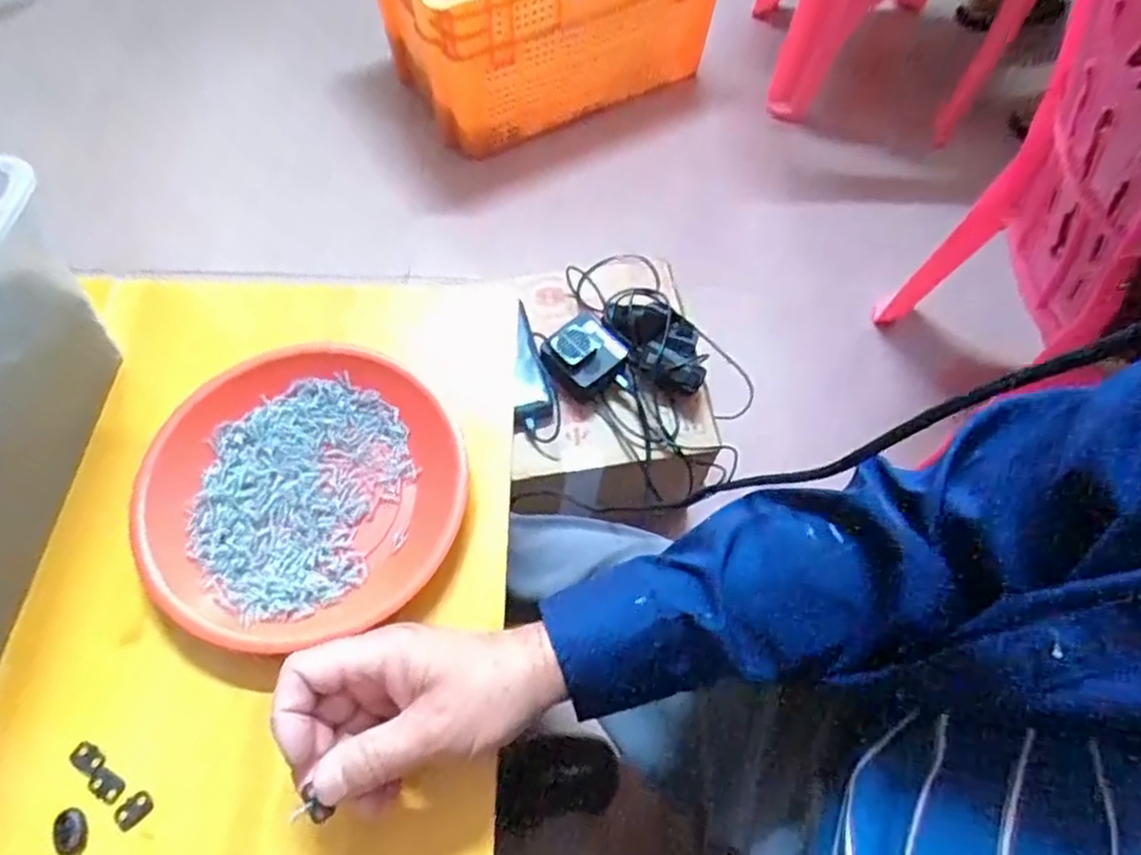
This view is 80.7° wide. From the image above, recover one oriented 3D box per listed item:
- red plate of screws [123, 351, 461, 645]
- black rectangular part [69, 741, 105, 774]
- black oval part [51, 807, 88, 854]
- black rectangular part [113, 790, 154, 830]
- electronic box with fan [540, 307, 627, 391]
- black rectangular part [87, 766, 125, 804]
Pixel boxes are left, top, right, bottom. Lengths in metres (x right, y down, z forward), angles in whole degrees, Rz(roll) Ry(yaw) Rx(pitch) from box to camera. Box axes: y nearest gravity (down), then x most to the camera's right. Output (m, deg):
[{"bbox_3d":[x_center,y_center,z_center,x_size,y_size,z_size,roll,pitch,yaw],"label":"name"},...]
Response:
[{"bbox_3d":[-0.166,0.039,0.421,0.179,0.034,0.188,0,64,-1],"label":"red plate of screws"},{"bbox_3d":[-0.261,0.178,0.362,0.017,0.004,0.012,33,68,14],"label":"black rectangular part"},{"bbox_3d":[-0.257,0.209,0.345,0.015,0.005,0.024,-29,68,-15],"label":"black oval part"},{"bbox_3d":[-0.230,0.201,0.352,0.013,0.004,0.017,40,70,17],"label":"black rectangular part"},{"bbox_3d":[0.016,-0.084,0.760,0.080,0.040,0.071,-36,70,-17],"label":"electronic box with fan"},{"bbox_3d":[-0.247,0.191,0.357,0.019,0.004,0.011,33,68,14],"label":"black rectangular part"}]

